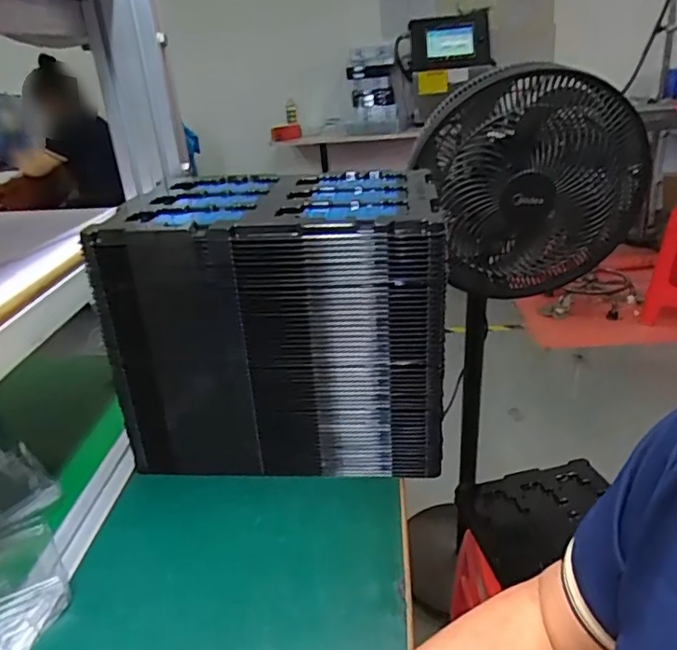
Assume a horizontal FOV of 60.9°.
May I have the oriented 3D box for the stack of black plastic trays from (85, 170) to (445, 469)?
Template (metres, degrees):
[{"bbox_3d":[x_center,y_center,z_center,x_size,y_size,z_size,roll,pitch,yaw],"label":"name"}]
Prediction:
[{"bbox_3d":[-0.061,-0.006,0.648,0.327,0.277,0.206,-3,26,4],"label":"stack of black plastic trays"}]

